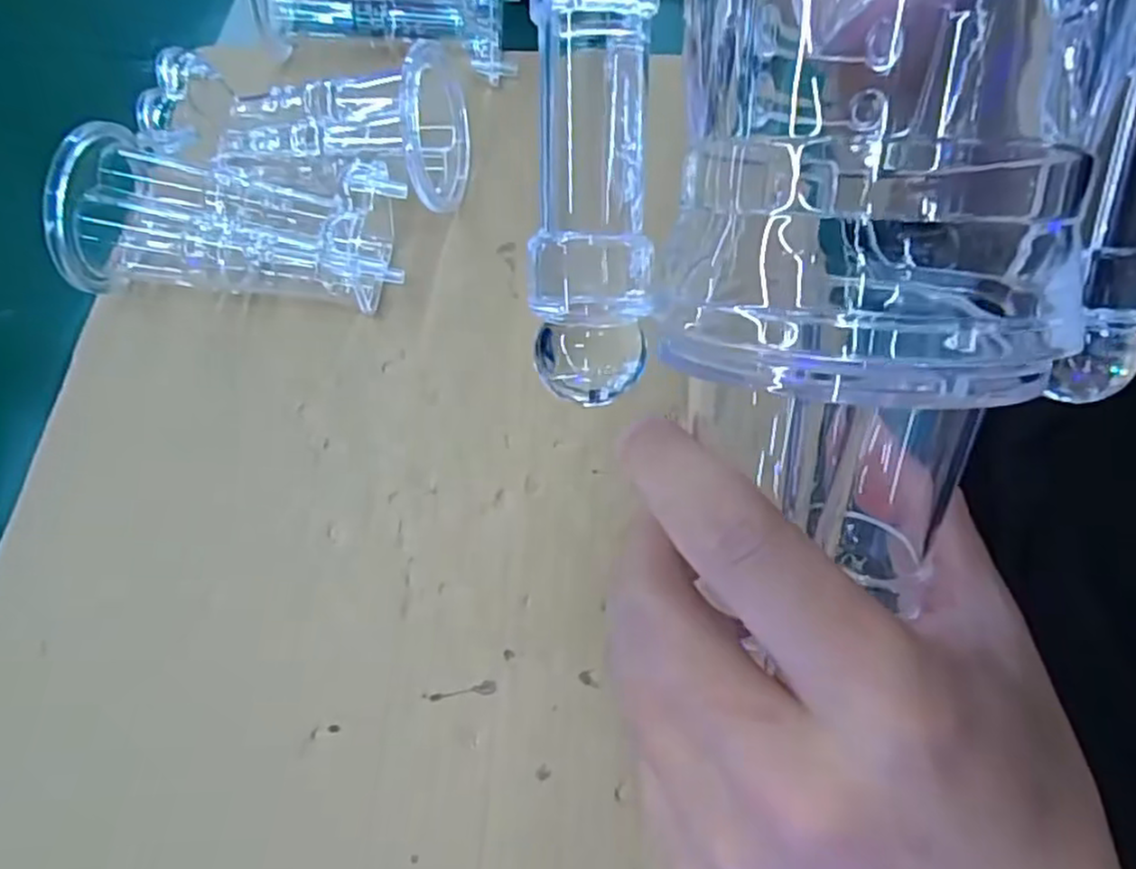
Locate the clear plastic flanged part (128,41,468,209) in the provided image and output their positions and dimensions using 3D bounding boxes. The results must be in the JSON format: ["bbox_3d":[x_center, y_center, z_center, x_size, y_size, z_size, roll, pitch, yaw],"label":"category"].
[{"bbox_3d":[-0.117,-0.139,0.328,0.138,0.051,0.069,0,67,2],"label":"clear plastic flanged part"}]

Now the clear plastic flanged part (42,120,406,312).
[{"bbox_3d":[-0.145,-0.095,0.309,0.136,0.054,0.064,0,67,2],"label":"clear plastic flanged part"}]

